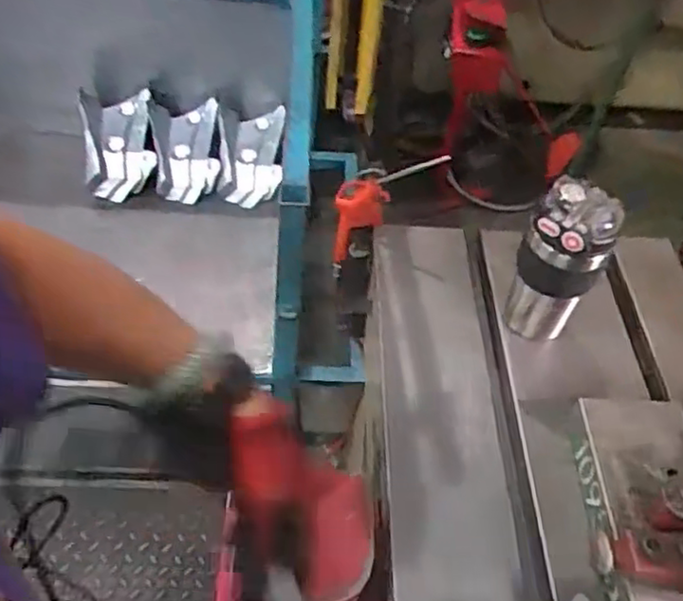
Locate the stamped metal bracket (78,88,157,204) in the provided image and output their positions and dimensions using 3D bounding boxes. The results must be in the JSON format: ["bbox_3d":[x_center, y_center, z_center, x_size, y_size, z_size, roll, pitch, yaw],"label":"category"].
[{"bbox_3d":[-0.429,-0.298,1.282,0.129,0.045,0.206,-6,83,-6],"label":"stamped metal bracket"}]

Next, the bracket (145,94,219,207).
[{"bbox_3d":[-0.304,-0.286,1.309,0.126,0.138,0.134,-4,51,-10],"label":"bracket"}]

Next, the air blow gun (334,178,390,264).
[{"bbox_3d":[0.022,-0.100,0.863,0.061,0.126,0.023,14,50,5],"label":"air blow gun"}]

